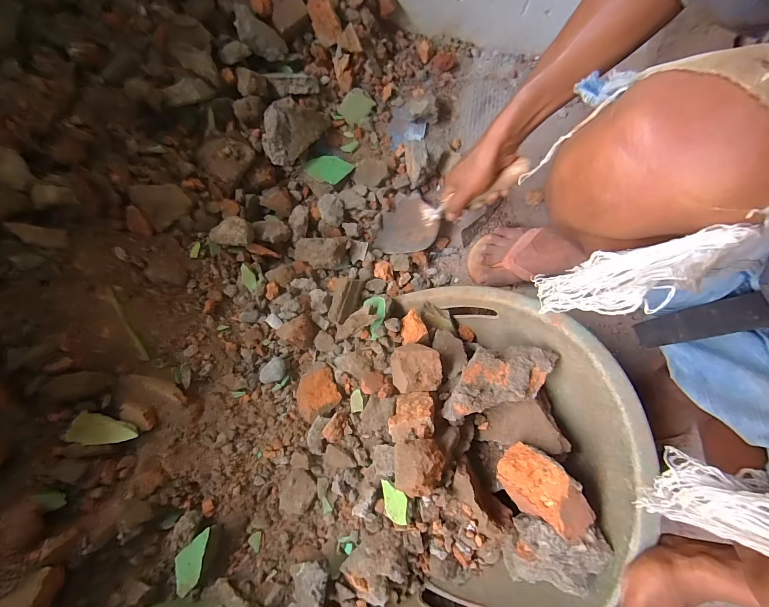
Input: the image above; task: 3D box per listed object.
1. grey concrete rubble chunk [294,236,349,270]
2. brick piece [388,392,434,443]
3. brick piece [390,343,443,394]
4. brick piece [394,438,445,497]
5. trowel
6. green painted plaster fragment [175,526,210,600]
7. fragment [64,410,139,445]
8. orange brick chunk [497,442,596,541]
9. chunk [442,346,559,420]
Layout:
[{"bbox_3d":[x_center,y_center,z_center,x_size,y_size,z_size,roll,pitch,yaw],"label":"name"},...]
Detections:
[{"bbox_3d":[-0.102,-0.085,0.538,0.086,0.027,0.050,-7,79,-3],"label":"grey concrete rubble chunk"},{"bbox_3d":[0.034,0.143,0.437,0.057,0.043,0.052,-6,79,-3],"label":"brick piece"},{"bbox_3d":[0.041,0.084,0.451,0.062,0.037,0.062,-6,79,-3],"label":"brick piece"},{"bbox_3d":[0.041,0.193,0.407,0.056,0.049,0.060,1,79,-1],"label":"brick piece"},{"bbox_3d":[0.094,-0.156,0.530,0.248,0.044,0.101,-17,76,36],"label":"trowel"},{"bbox_3d":[-0.235,0.310,0.412,0.034,0.007,0.064,1,65,7],"label":"green painted plaster fragment"},{"bbox_3d":[-0.351,0.158,0.426,0.078,0.006,0.037,12,47,0],"label":"fragment"},{"bbox_3d":[0.189,0.224,0.418,0.061,0.079,0.093,-41,83,-9],"label":"orange brick chunk"},{"bbox_3d":[0.147,0.094,0.448,0.155,0.038,0.072,-14,79,-4],"label":"chunk"}]

